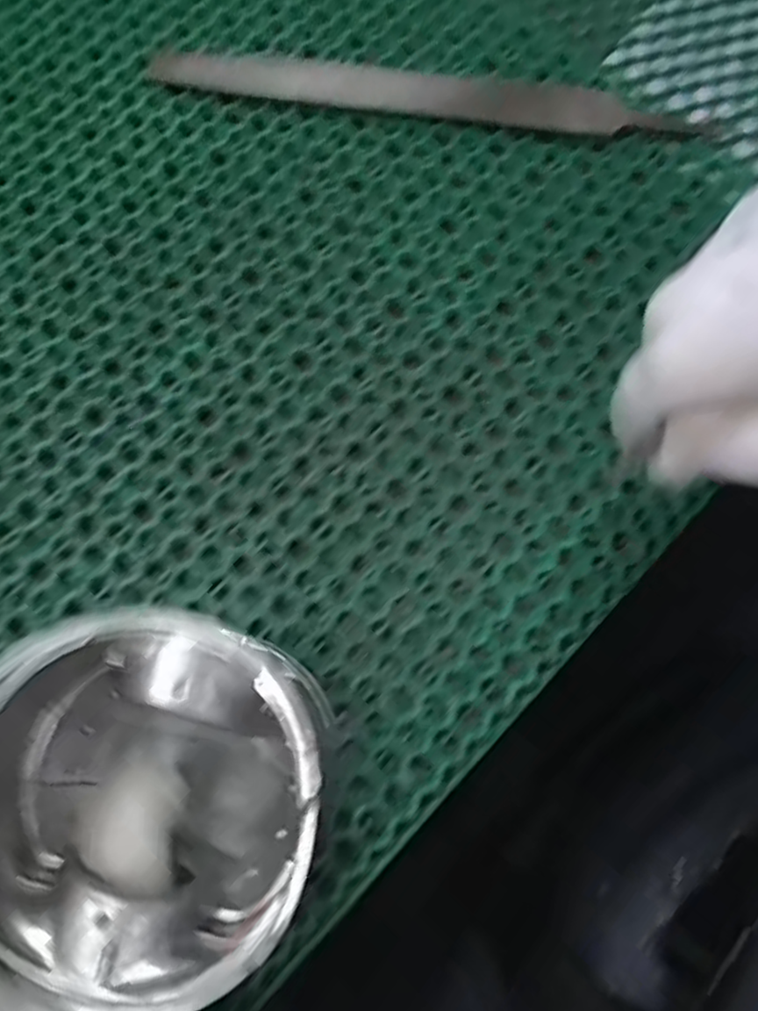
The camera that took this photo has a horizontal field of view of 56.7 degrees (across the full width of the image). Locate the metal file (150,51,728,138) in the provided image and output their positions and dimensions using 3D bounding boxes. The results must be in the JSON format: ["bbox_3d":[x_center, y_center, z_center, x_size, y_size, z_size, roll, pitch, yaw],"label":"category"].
[{"bbox_3d":[0.020,-0.176,0.298,0.240,0.010,0.018,11,76,4],"label":"metal file"}]

